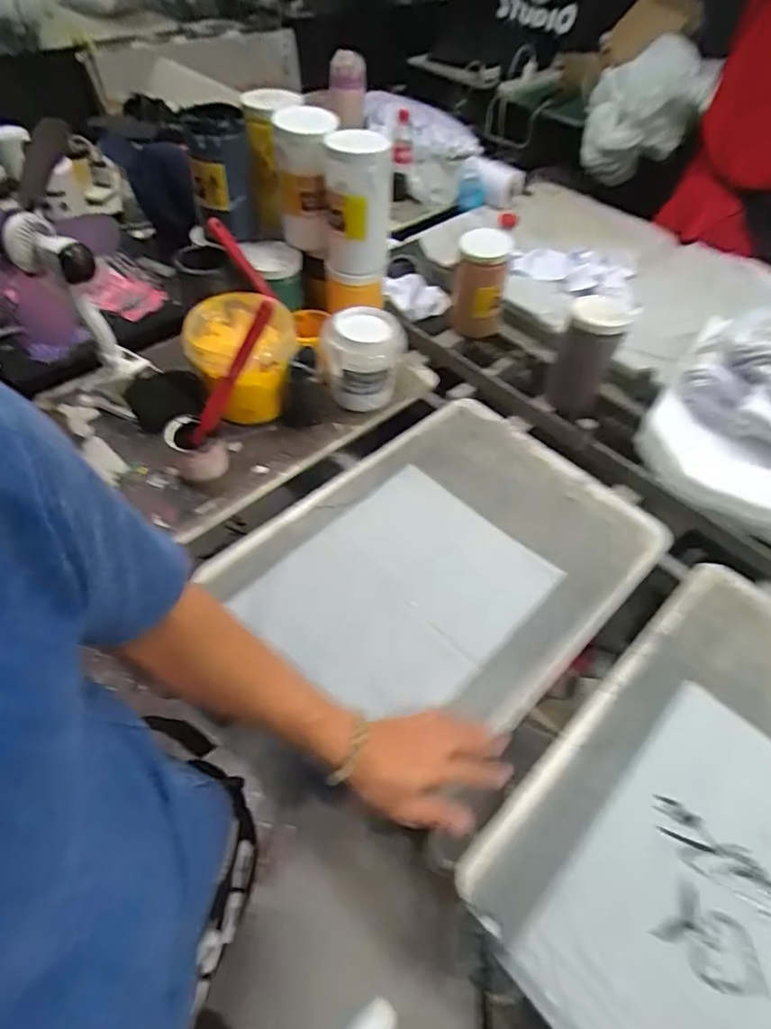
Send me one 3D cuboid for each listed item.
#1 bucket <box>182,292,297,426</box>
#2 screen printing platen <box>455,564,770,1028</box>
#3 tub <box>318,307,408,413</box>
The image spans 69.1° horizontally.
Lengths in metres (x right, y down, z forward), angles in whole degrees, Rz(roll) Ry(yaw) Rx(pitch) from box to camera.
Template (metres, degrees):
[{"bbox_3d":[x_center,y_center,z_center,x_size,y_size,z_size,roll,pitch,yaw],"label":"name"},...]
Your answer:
[{"bbox_3d":[-0.223,-0.237,0.885,0.159,0.142,0.158,2,52,-4],"label":"bucket"},{"bbox_3d":[0.389,0.318,0.573,0.399,0.019,0.546,39,62,23],"label":"screen printing platen"},{"bbox_3d":[-0.040,-0.251,0.912,0.129,0.123,0.113,12,52,3],"label":"tub"}]

